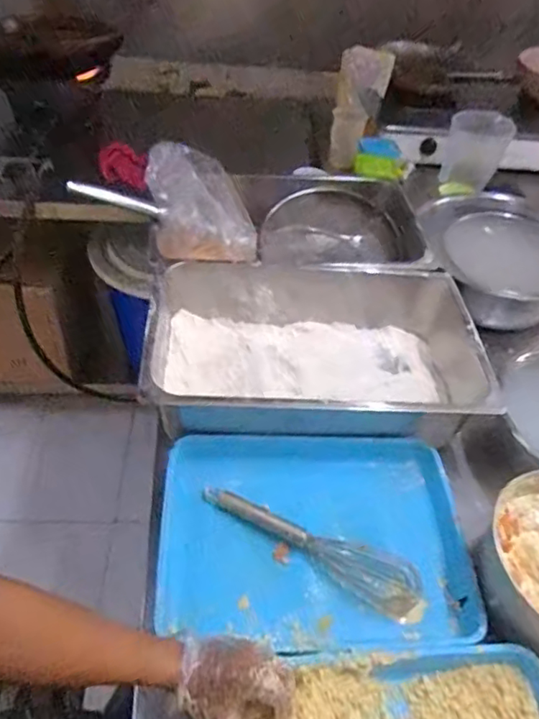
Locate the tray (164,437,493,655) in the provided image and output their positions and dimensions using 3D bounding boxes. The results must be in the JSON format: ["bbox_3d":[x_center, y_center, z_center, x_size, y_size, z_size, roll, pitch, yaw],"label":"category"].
[{"bbox_3d":[0.066,0.246,0.788,0.415,0.066,0.293,1,45,-5],"label":"tray"}]

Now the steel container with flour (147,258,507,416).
[{"bbox_3d":[0.083,-0.010,0.980,0.558,0.179,0.297,-4,46,-9],"label":"steel container with flour"}]

